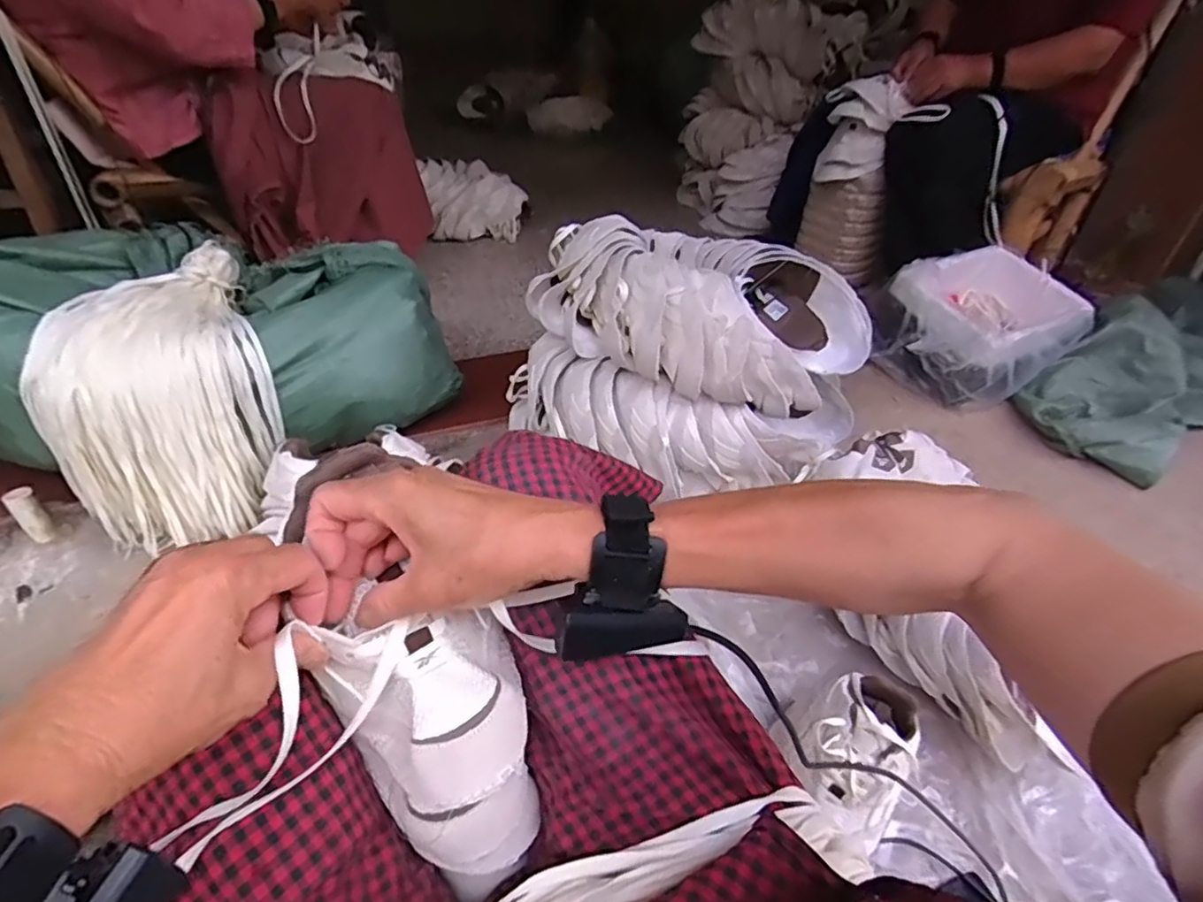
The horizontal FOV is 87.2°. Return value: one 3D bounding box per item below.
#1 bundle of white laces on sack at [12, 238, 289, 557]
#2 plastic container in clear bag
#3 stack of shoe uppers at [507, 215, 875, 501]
[{"bbox_3d":[-0.554,-0.082,0.886,0.214,0.265,0.348,15,40,13],"label":"bundle of white laces on sack"},{"bbox_3d":[0.776,-0.267,1.310,0.352,0.189,0.293,-21,45,-28],"label":"plastic container in clear bag"},{"bbox_3d":[0.123,-0.137,0.914,0.437,0.267,0.349,22,42,21],"label":"stack of shoe uppers"}]

